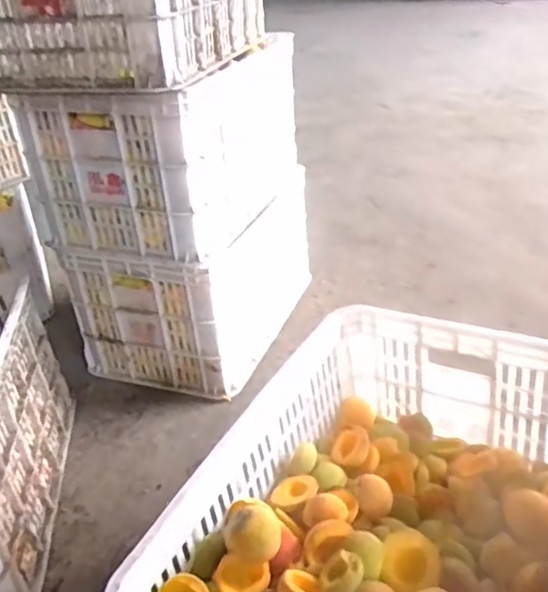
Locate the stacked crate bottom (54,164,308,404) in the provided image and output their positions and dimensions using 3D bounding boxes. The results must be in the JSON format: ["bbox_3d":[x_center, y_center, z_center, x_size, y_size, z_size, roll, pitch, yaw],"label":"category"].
[{"bbox_3d":[-0.151,-0.045,1.258,0.316,0.264,0.436,8,34,24],"label":"stacked crate bottom"}]

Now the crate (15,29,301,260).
[{"bbox_3d":[-0.184,-0.276,1.106,0.318,0.268,0.434,8,34,24],"label":"crate"}]

